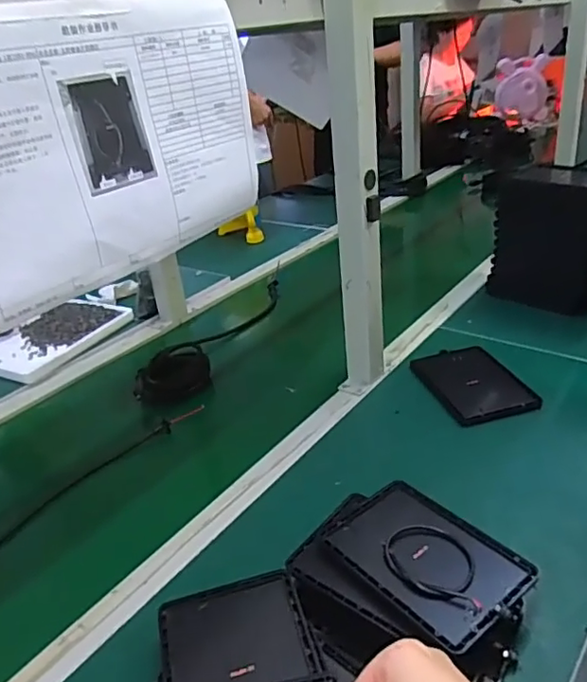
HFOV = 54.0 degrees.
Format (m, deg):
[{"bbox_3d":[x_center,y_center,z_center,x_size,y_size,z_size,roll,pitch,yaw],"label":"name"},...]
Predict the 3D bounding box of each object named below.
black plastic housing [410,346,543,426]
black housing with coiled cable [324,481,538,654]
[{"bbox_3d":[0.254,0.060,0.815,0.124,0.012,0.165,-13,28,-13],"label":"black plastic housing"},{"bbox_3d":[0.115,0.188,0.515,0.114,0.012,0.164,-24,33,-30],"label":"black housing with coiled cable"}]

